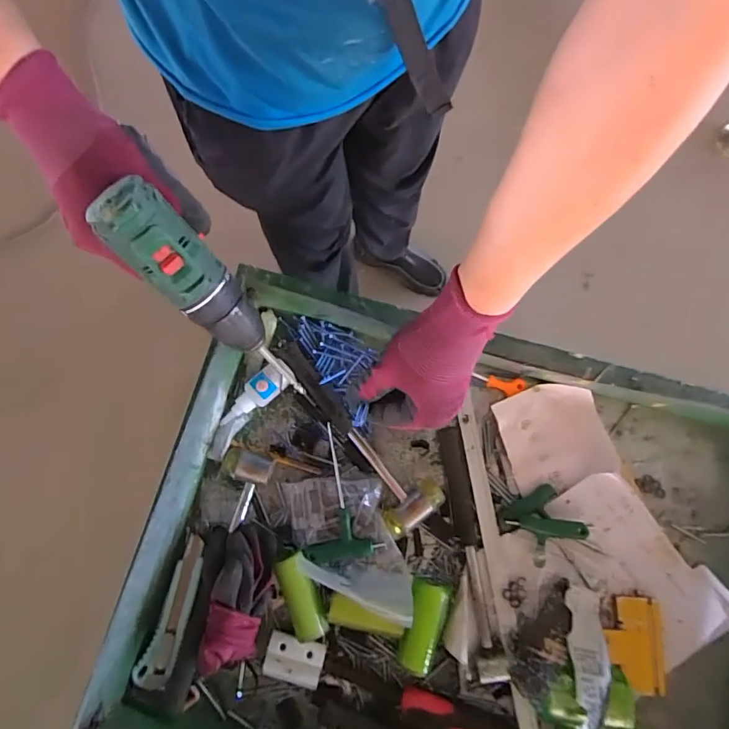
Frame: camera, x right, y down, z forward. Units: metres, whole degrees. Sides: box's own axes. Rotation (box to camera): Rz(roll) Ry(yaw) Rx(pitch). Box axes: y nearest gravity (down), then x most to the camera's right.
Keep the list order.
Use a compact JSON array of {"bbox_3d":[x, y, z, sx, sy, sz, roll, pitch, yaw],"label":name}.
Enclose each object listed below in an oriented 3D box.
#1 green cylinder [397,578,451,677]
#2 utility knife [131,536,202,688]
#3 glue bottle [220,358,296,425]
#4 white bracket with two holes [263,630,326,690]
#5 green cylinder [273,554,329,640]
[{"bbox_3d":[0.064,0.283,0.522,0.042,0.034,0.093,13,77,3],"label":"green cylinder"},{"bbox_3d":[-0.207,0.273,0.531,0.036,0.014,0.157,17,78,4],"label":"utility knife"},{"bbox_3d":[-0.131,0.036,0.580,0.099,0.026,0.036,-37,80,-8],"label":"glue bottle"},{"bbox_3d":[-0.075,0.319,0.522,0.060,0.018,0.047,12,77,2],"label":"white bracket with two holes"},{"bbox_3d":[-0.072,0.254,0.528,0.040,0.030,0.089,-20,78,-5],"label":"green cylinder"}]

